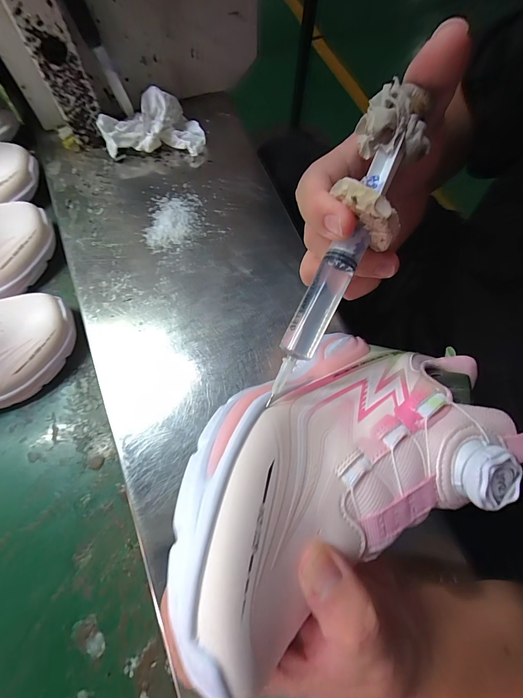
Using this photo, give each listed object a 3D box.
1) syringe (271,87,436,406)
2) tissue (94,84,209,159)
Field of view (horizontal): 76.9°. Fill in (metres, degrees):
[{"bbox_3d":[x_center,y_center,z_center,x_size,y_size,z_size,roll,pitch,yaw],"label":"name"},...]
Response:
[{"bbox_3d":[0.040,-0.049,0.149,0.030,0.030,0.152,23,93,6],"label":"syringe"},{"bbox_3d":[-0.123,-0.255,0.374,0.108,0.047,0.051,-4,70,-5],"label":"tissue"}]

